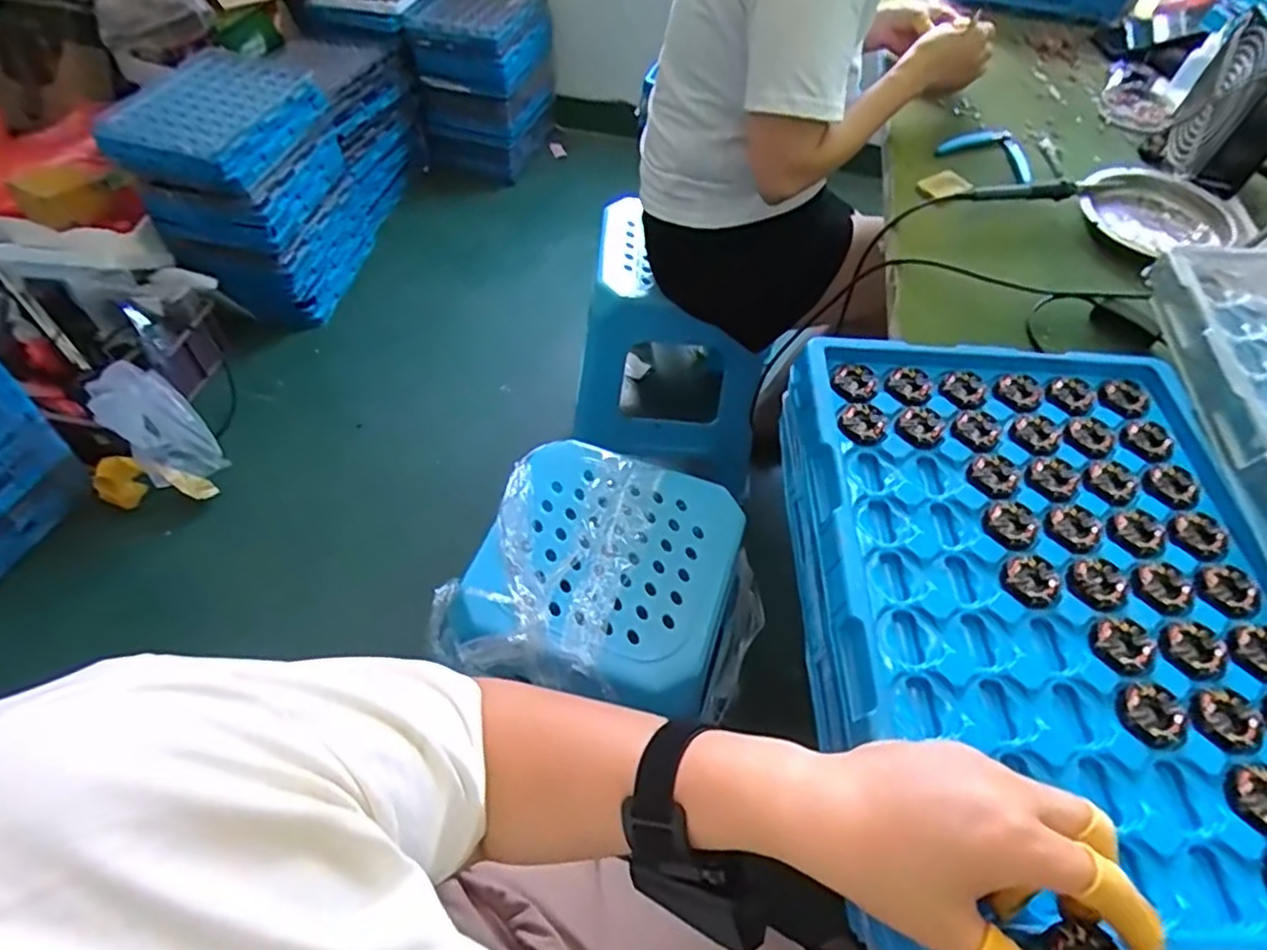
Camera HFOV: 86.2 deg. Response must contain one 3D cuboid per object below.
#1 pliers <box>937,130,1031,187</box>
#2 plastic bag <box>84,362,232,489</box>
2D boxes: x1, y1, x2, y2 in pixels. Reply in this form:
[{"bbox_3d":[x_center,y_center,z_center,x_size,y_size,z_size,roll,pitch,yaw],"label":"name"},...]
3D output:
[{"bbox_3d":[0.428,-0.372,0.787,0.110,0.018,0.114,-31,61,-24],"label":"pliers"},{"bbox_3d":[-0.974,-0.106,1.377,0.265,0.149,0.143,37,60,21],"label":"plastic bag"}]

